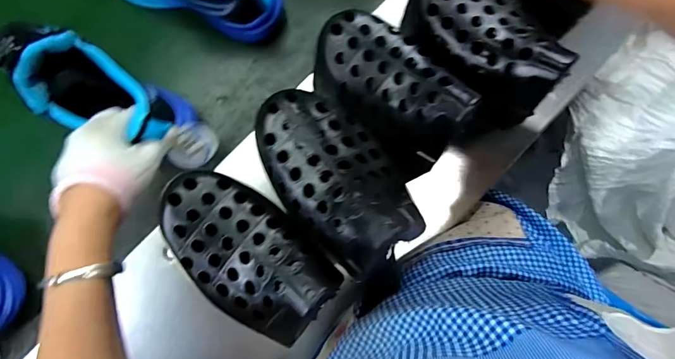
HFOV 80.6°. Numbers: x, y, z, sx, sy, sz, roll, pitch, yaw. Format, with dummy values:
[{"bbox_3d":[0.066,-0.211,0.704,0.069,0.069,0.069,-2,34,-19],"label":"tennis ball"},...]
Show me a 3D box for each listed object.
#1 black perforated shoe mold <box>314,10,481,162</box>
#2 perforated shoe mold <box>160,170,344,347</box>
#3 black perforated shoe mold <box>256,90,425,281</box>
[{"bbox_3d":[0.045,-0.082,0.335,0.147,0.054,0.084,43,85,0],"label":"black perforated shoe mold"},{"bbox_3d":[-0.070,0.052,0.277,0.138,0.050,0.087,37,85,0],"label":"perforated shoe mold"},{"bbox_3d":[-0.003,-0.010,0.271,0.085,0.060,0.131,-44,89,-5],"label":"black perforated shoe mold"}]

